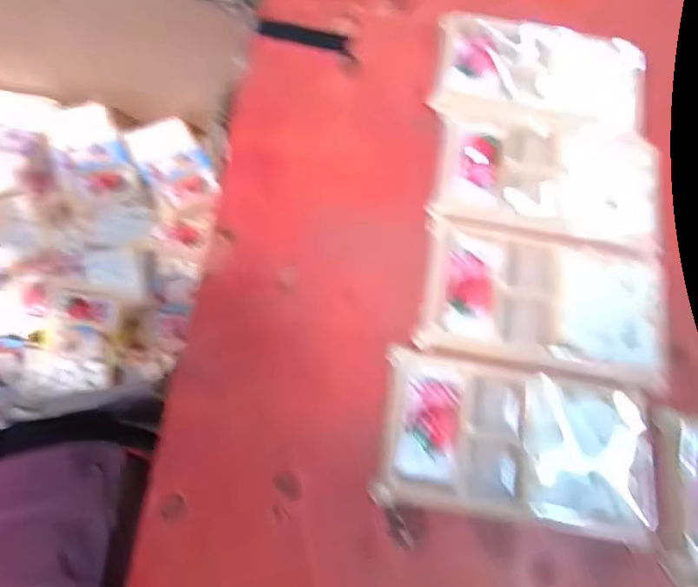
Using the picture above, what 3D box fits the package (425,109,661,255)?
[{"bbox_3d":[0.122,-0.073,0.334,0.134,0.010,0.082,10,69,3],"label":"package"}]

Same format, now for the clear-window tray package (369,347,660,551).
[{"bbox_3d":[0.086,0.076,0.275,0.136,0.010,0.076,9,69,2],"label":"clear-window tray package"}]

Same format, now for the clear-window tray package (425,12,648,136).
[{"bbox_3d":[0.124,-0.144,0.355,0.132,0.014,0.085,11,69,3],"label":"clear-window tray package"}]

